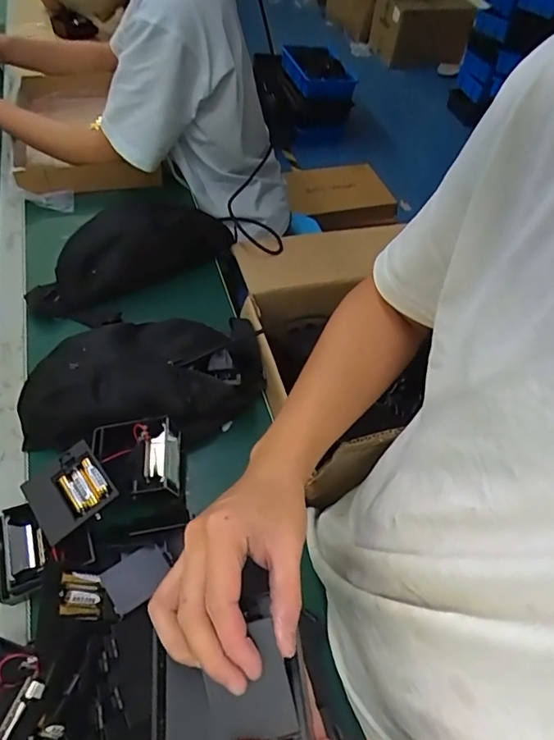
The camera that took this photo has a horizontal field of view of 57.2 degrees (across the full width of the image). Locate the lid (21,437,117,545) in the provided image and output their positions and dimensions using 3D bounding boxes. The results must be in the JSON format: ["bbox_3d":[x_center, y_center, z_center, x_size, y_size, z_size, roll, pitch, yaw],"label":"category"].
[{"bbox_3d":[-0.218,0.123,0.529,0.081,0.010,0.086,-39,61,-9],"label":"lid"}]

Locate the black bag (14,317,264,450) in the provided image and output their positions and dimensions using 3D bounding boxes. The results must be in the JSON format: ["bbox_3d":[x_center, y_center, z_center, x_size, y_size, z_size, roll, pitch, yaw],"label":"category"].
[{"bbox_3d":[-0.164,0.000,0.634,0.293,0.079,0.177,-6,52,-9],"label":"black bag"}]

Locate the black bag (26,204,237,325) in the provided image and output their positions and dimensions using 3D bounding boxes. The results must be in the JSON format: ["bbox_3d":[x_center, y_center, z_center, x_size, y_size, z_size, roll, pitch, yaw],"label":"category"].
[{"bbox_3d":[-0.223,-0.182,0.767,0.141,0.077,0.311,35,57,22],"label":"black bag"}]

